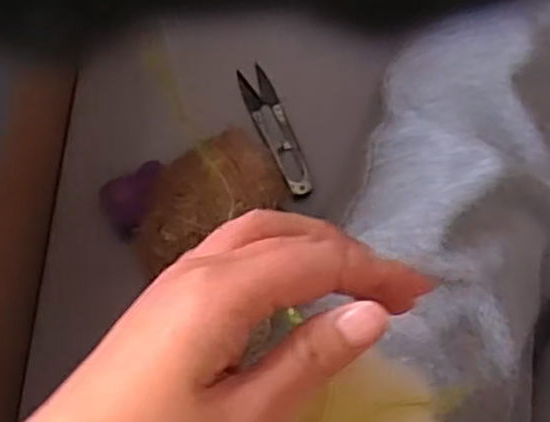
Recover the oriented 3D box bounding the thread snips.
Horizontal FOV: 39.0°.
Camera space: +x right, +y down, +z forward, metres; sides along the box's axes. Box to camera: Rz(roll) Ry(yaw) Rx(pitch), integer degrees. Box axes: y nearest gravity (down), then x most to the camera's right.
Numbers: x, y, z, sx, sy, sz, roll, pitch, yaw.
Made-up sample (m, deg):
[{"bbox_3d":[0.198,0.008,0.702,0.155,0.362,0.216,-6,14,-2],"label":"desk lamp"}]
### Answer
[{"bbox_3d":[0.001,-0.055,0.531,0.023,0.014,0.099,-20,75,-8],"label":"thread snips"}]

